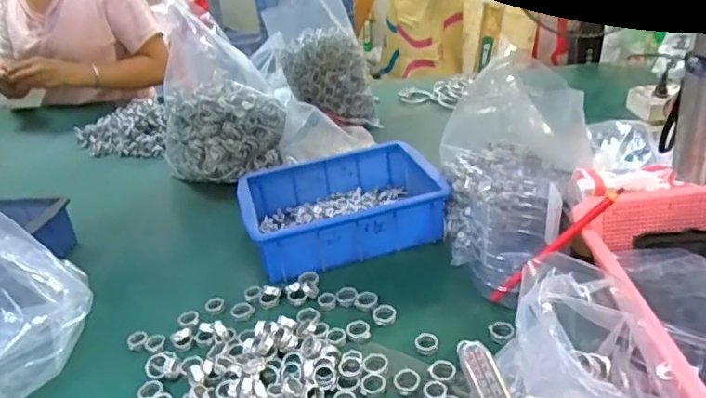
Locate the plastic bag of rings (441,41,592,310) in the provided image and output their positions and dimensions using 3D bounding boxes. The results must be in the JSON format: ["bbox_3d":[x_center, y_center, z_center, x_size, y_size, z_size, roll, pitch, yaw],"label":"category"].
[{"bbox_3d":[0.174,-0.024,0.621,0.161,0.174,0.209,6,31,21],"label":"plastic bag of rings"}]

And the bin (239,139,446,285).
[{"bbox_3d":[-0.017,0.010,0.712,0.242,0.070,0.173,-13,29,-12],"label":"bin"}]

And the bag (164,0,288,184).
[{"bbox_3d":[-0.227,-0.165,0.899,0.183,0.255,0.199,-14,30,-14],"label":"bag"}]

